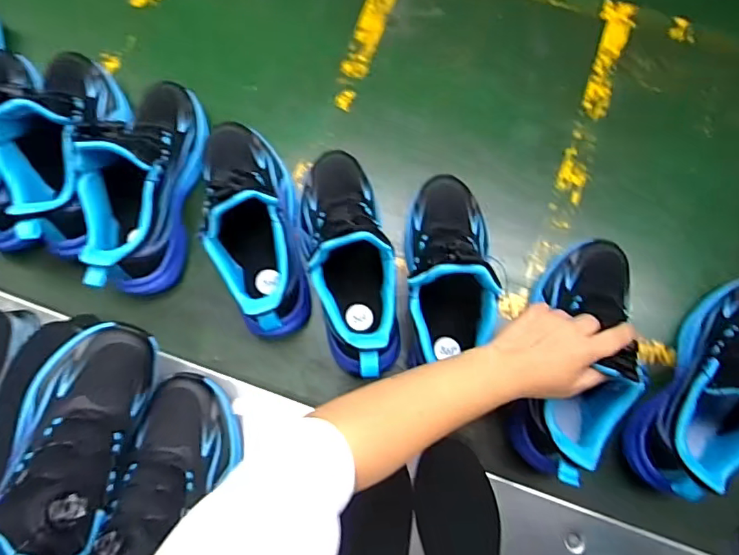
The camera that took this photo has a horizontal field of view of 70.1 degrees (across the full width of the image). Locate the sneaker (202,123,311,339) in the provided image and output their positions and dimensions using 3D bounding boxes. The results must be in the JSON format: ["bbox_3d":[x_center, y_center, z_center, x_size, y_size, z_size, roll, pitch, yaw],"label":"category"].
[{"bbox_3d":[-0.122,-0.066,0.545,0.082,0.145,0.242,-12,80,-1],"label":"sneaker"}]

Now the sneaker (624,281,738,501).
[{"bbox_3d":[0.347,0.096,0.498,0.084,0.130,0.239,40,84,6],"label":"sneaker"}]

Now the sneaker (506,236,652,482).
[{"bbox_3d":[0.208,0.069,0.514,0.084,0.124,0.253,15,67,3],"label":"sneaker"}]

